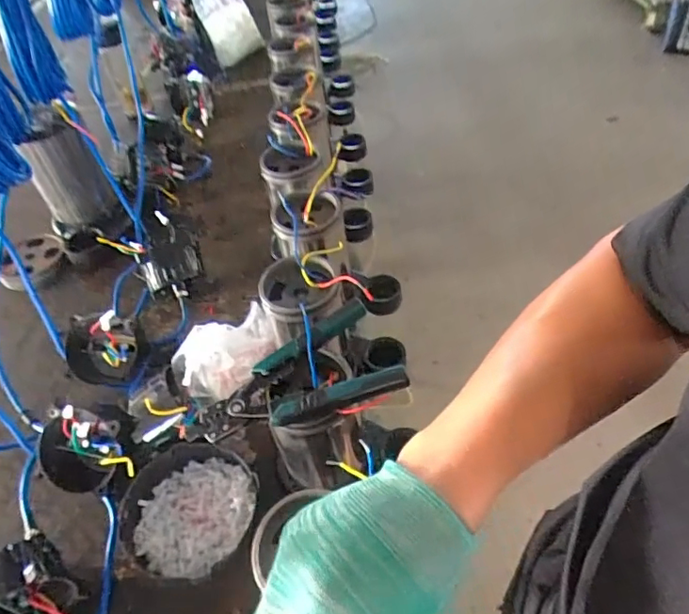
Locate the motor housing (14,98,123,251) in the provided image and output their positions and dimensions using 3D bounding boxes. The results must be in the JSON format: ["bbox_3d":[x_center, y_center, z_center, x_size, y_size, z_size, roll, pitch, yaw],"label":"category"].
[{"bbox_3d":[-0.454,-0.206,0.873,0.109,0.245,0.109,-29,52,-19],"label":"motor housing"}]

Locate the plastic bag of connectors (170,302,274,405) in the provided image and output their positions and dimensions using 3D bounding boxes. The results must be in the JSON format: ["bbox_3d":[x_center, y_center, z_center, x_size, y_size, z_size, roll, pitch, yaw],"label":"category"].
[{"bbox_3d":[-0.141,0.051,0.680,0.064,0.109,0.154,23,55,24],"label":"plastic bag of connectors"}]

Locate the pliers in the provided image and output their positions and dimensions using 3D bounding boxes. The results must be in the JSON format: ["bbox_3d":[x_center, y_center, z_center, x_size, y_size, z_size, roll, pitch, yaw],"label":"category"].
[{"bbox_3d":[-0.051,0.054,0.492,0.192,0.032,0.106,-12,48,-3],"label":"pliers"}]

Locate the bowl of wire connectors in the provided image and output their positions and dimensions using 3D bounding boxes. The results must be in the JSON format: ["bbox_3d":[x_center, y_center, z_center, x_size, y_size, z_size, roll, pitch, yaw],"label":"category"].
[{"bbox_3d":[-0.169,0.227,0.592,0.147,0.044,0.138,-3,49,3],"label":"bowl of wire connectors"}]

